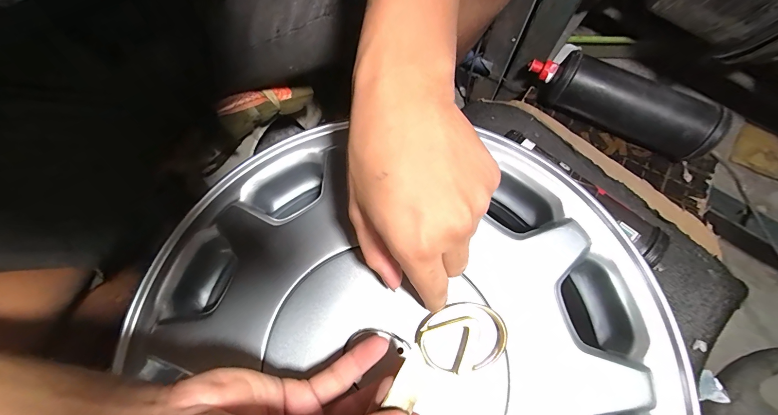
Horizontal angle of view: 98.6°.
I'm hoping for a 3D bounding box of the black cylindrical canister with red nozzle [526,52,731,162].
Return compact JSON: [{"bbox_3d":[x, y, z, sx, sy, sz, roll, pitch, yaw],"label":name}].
[{"bbox_3d":[0.340,-0.158,0.503,0.270,0.083,0.068,30,76,10],"label":"black cylindrical canister with red nozzle"}]

